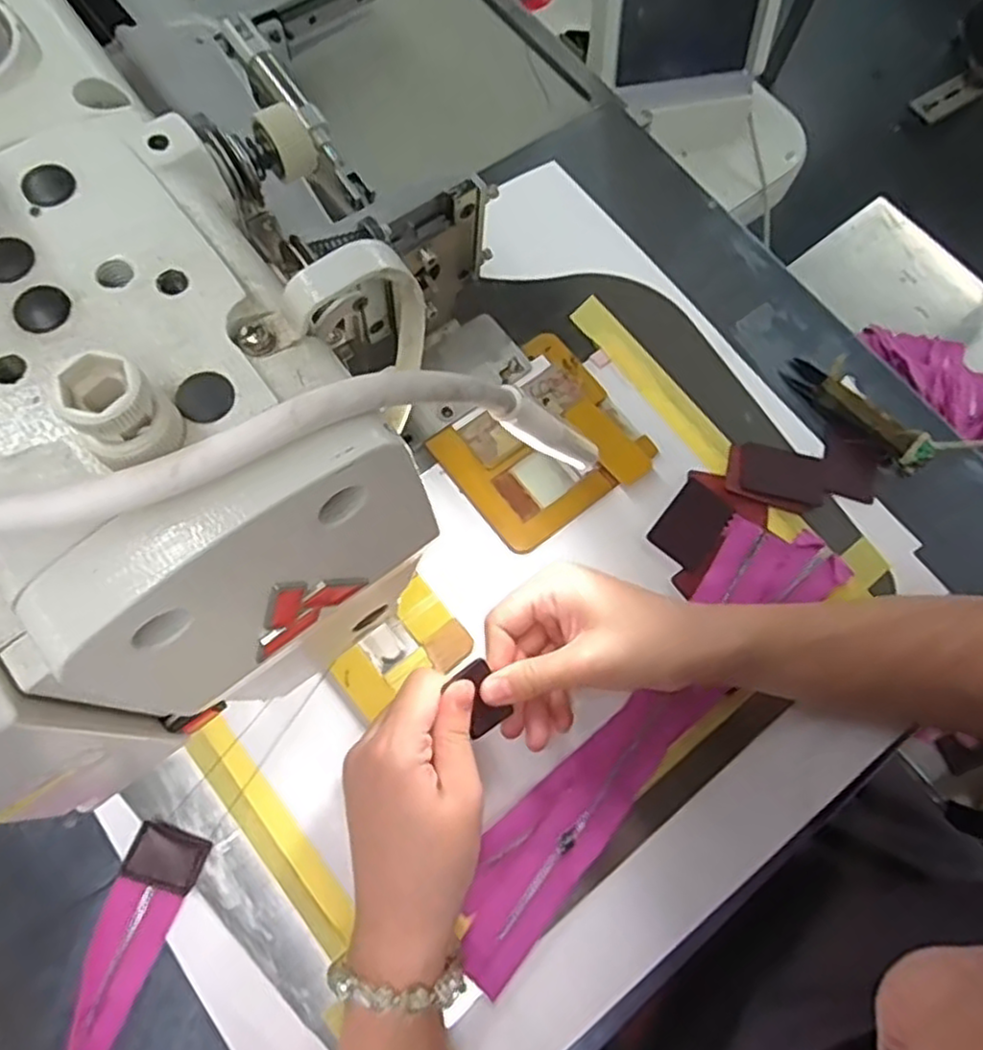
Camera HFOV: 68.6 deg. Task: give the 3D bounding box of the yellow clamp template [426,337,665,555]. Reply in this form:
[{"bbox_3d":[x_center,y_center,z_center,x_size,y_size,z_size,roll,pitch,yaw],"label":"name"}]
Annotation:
[{"bbox_3d":[0.029,-0.052,0.447,0.113,0.012,0.108,-36,77,-14],"label":"yellow clamp template"}]

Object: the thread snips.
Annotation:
[{"bbox_3d":[0.240,-0.076,0.470,0.029,0.009,0.102,-42,79,-16],"label":"thread snips"}]

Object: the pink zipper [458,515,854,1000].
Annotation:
[{"bbox_3d":[0.086,0.107,0.398,0.062,0.004,0.302,44,74,10],"label":"pink zipper"}]

